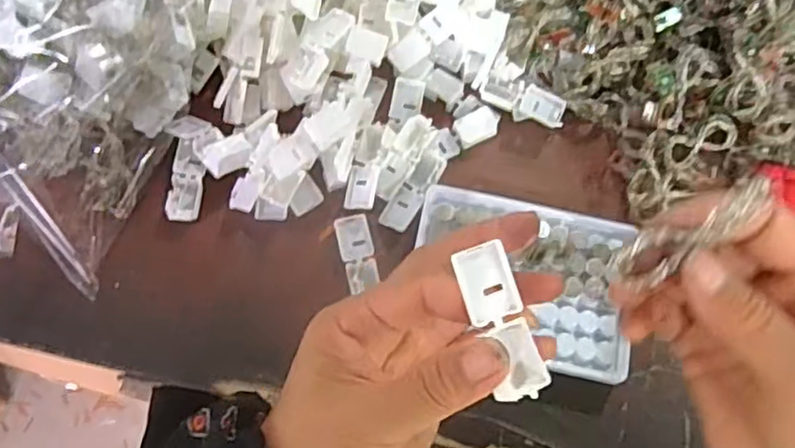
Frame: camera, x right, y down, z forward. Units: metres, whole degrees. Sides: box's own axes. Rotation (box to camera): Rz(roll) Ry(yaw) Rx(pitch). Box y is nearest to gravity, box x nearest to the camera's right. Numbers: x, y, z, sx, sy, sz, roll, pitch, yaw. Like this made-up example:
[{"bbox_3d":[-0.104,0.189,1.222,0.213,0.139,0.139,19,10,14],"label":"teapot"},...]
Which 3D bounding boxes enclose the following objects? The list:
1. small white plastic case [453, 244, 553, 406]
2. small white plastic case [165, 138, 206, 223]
[{"bbox_3d":[0.037,0.035,0.236,0.021,0.014,0.053,-24,95,-11],"label":"small white plastic case"},{"bbox_3d":[-0.129,-0.027,0.406,0.020,0.009,0.052,4,69,-1],"label":"small white plastic case"}]

